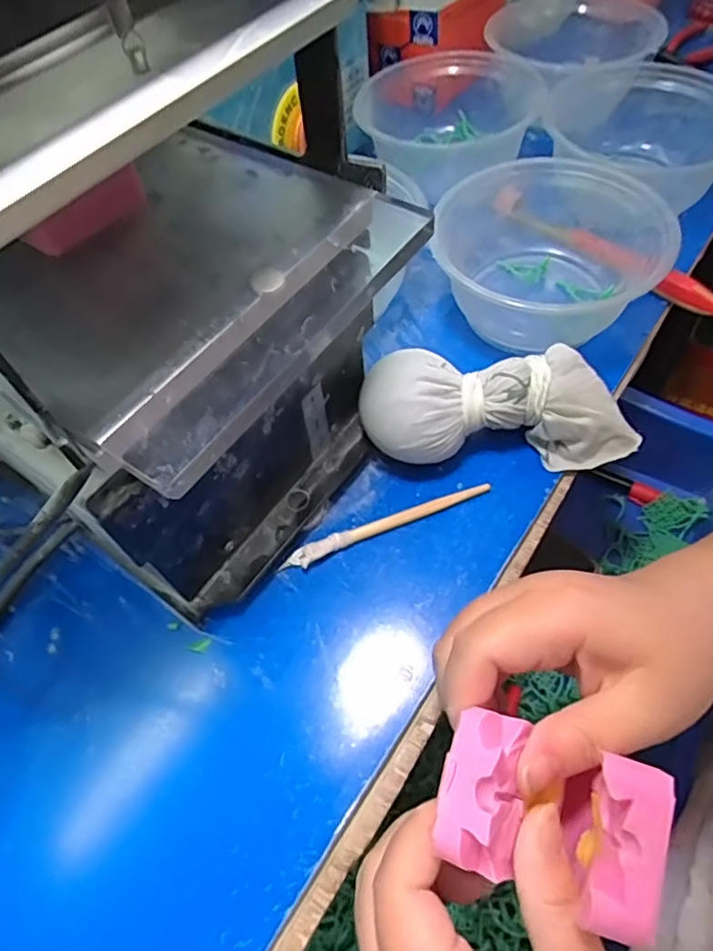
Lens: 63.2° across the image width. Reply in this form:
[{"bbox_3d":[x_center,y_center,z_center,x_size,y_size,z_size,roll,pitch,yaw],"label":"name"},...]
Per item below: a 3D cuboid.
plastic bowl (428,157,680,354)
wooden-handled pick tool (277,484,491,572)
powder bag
[{"bbox_3d":[0.120,-0.135,0.366,0.128,0.067,0.123,-1,59,2],"label":"plastic bowl"},{"bbox_3d":[0.016,0.025,0.307,0.116,0.006,0.011,-22,61,-10],"label":"wooden-handled pick tool"},{"bbox_3d":[0.078,-0.032,0.308,0.148,0.056,0.052,-1,60,2],"label":"powder bag"}]

